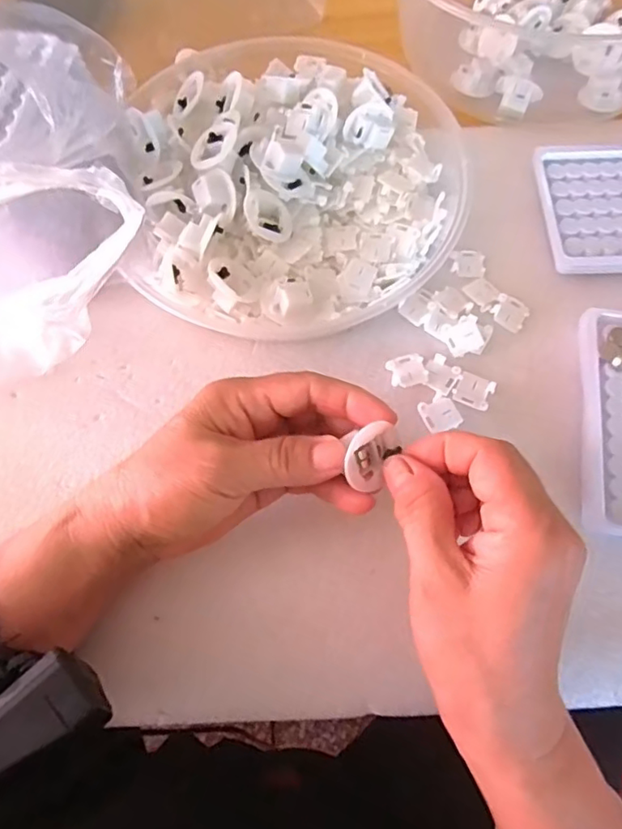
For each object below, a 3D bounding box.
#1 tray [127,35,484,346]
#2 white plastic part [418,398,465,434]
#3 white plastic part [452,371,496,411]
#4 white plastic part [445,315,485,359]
[{"bbox_3d":[-0.007,-0.158,0.356,0.204,0.044,0.223,0,70,1],"label":"tray"},{"bbox_3d":[0.074,0.000,0.322,0.021,0.004,0.019,-20,70,-6],"label":"white plastic part"},{"bbox_3d":[0.095,-0.015,0.329,0.022,0.004,0.020,25,72,10],"label":"white plastic part"},{"bbox_3d":[0.092,-0.047,0.342,0.022,0.004,0.022,-14,70,-4],"label":"white plastic part"}]

